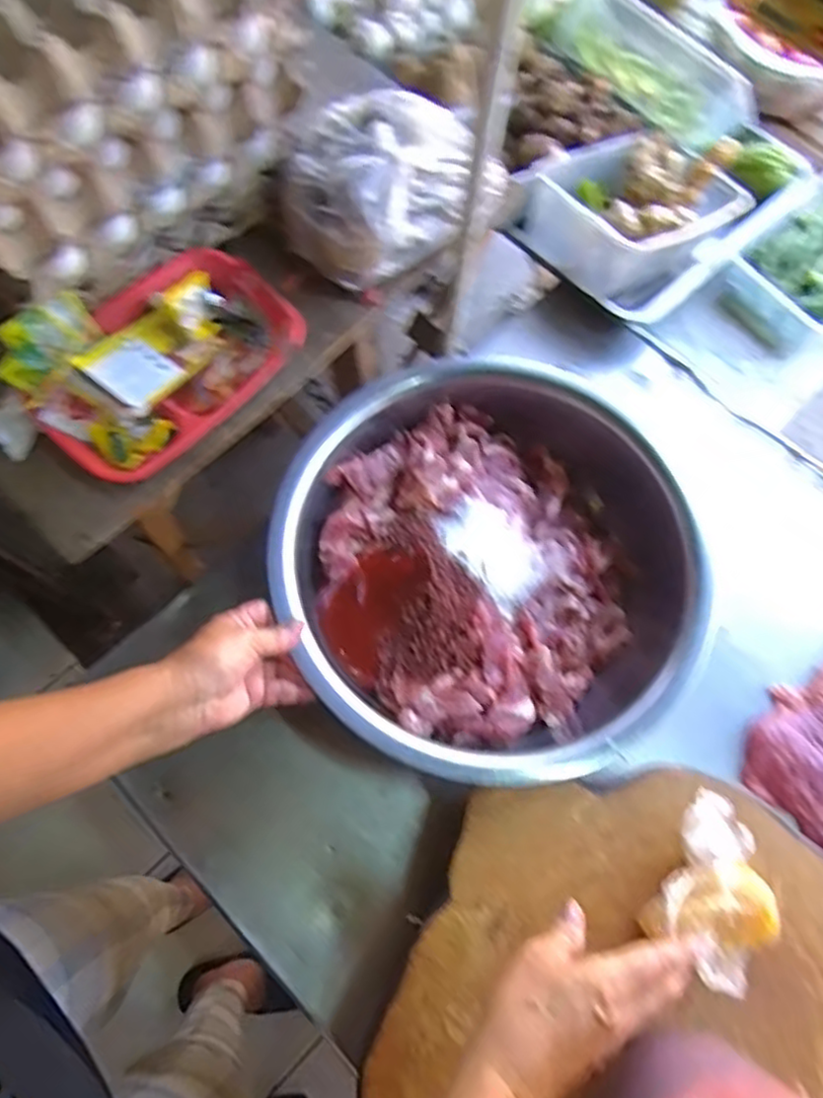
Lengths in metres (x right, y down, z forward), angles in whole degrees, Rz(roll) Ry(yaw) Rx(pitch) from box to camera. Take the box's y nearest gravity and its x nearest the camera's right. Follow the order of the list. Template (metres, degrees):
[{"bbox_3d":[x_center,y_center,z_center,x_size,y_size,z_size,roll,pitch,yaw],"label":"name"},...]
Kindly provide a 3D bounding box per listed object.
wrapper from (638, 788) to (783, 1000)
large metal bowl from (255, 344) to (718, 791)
[{"bbox_3d":[0.235,0.256,0.500,0.096,0.051,0.119,38,74,10],"label":"wrapper"},{"bbox_3d":[0.071,0.008,0.624,0.359,0.111,0.376,1,71,-2],"label":"large metal bowl"}]

